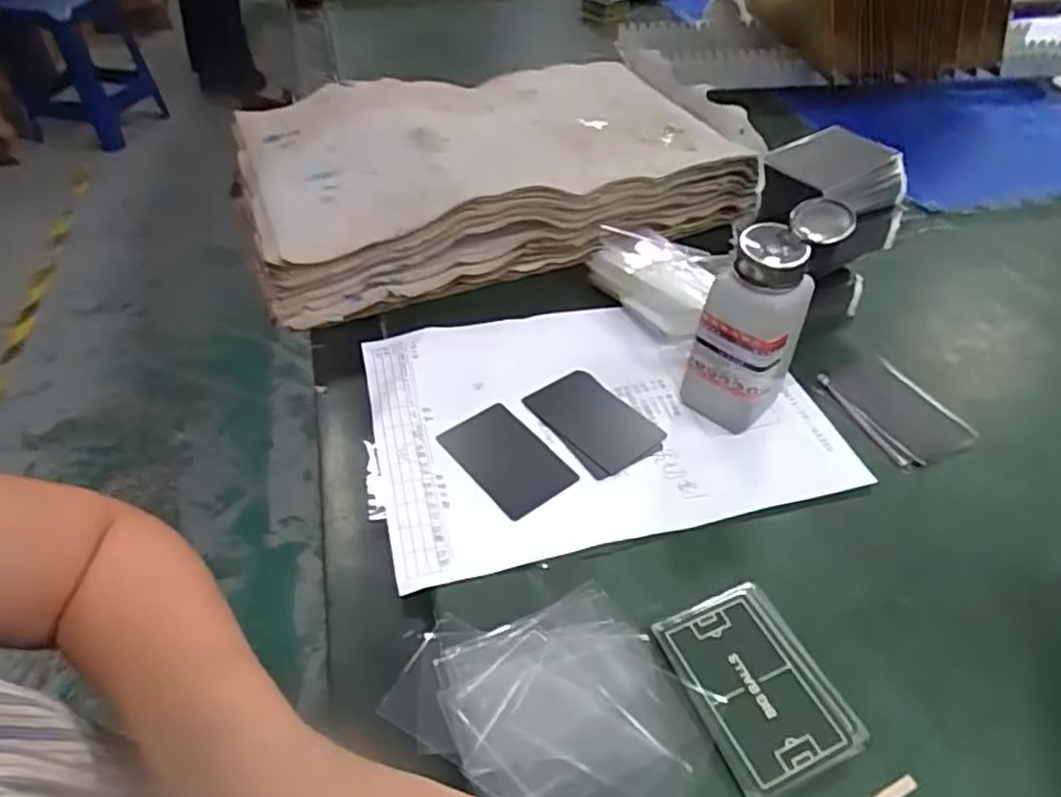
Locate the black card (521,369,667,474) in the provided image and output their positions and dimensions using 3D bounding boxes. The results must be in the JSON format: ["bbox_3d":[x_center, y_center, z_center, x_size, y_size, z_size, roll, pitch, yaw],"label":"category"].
[{"bbox_3d":[0.042,0.013,0.459,0.052,0.004,0.084,-31,53,-29],"label":"black card"}]

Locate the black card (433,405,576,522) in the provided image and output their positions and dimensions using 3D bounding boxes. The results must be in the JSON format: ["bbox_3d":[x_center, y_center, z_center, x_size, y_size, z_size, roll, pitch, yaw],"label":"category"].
[{"bbox_3d":[-0.015,0.037,0.437,0.054,0.004,0.081,-29,54,-28],"label":"black card"}]

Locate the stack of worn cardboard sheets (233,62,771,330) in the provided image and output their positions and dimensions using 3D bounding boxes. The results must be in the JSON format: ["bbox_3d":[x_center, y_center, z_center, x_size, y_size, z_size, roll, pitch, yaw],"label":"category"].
[{"bbox_3d":[-0.033,-0.213,0.638,0.429,0.089,0.250,-14,47,-16],"label":"stack of worn cardboard sheets"}]

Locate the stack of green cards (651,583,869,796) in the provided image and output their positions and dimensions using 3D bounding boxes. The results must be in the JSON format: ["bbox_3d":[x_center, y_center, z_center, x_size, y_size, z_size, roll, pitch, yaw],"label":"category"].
[{"bbox_3d":[0.108,0.137,0.335,0.065,0.009,0.090,-16,47,-18],"label":"stack of green cards"}]

